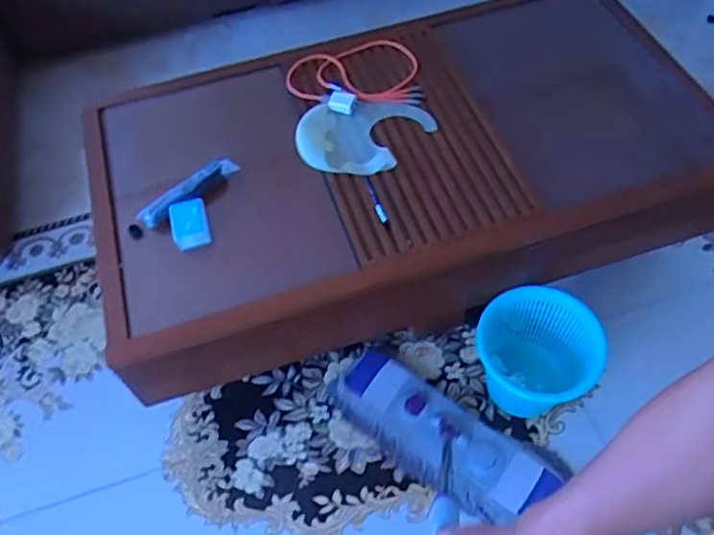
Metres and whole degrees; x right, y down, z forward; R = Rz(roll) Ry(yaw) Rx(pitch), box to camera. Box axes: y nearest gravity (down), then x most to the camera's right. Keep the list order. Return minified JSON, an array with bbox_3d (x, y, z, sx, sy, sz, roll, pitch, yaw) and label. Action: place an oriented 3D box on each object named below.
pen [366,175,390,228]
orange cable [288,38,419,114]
[{"bbox_3d":[0.038,-0.127,1.225,0.013,0.013,0.133,-15,57,-8],"label":"pen"},{"bbox_3d":[-0.006,-0.434,1.412,0.301,0.015,0.218,-6,57,-2],"label":"orange cable"}]

